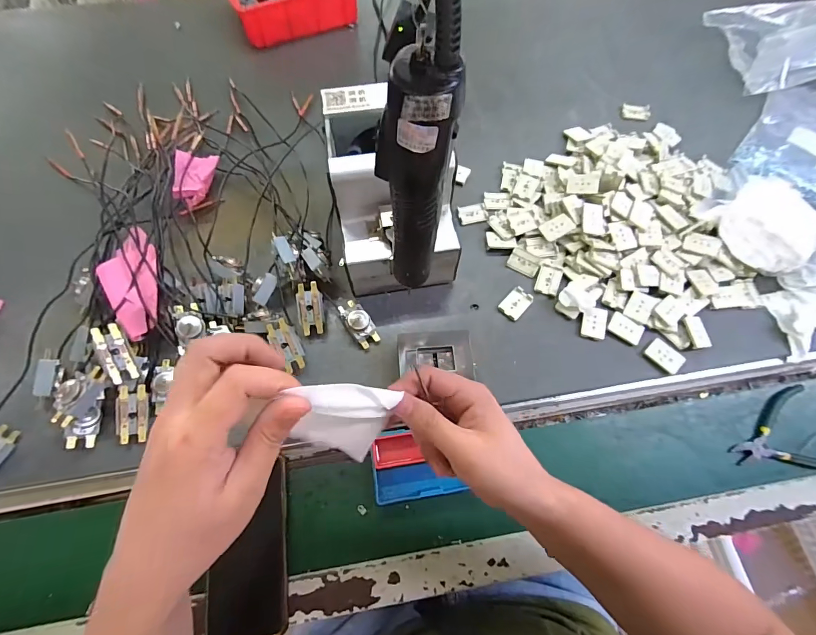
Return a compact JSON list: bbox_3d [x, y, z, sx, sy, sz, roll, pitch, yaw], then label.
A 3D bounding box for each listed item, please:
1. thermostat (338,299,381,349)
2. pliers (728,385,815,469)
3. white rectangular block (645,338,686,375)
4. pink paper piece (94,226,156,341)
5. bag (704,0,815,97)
[{"bbox_3d":[-0.059,0.007,0.458,0.028,0.028,0.058,-35,73,-14],"label":"thermostat"},{"bbox_3d":[0.433,0.140,0.451,0.119,0.012,0.094,-18,70,-8],"label":"pliers"},{"bbox_3d":[0.296,0.044,0.448,0.027,0.006,0.038,-39,74,-13],"label":"white rectangular block"},{"bbox_3d":[-0.306,-0.039,0.430,0.052,0.014,0.130,-7,78,-25],"label":"pink paper piece"},{"bbox_3d":[0.639,-0.436,0.608,0.266,0.068,0.173,-4,68,-3],"label":"bag"}]

